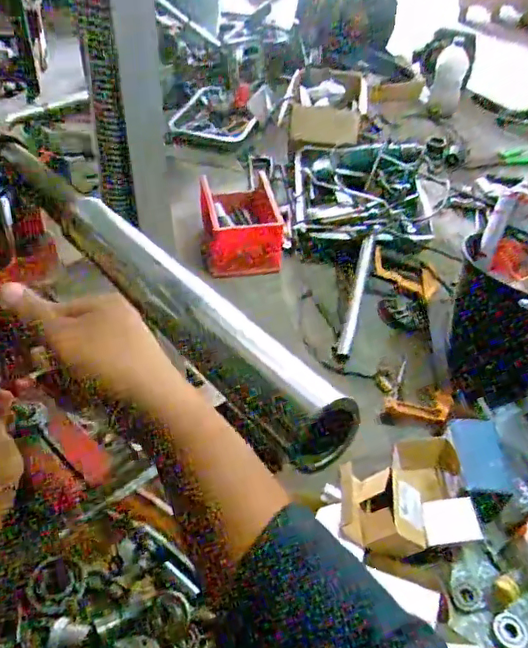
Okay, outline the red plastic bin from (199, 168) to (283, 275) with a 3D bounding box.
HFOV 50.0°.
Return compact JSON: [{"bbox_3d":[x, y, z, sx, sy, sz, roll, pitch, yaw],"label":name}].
[{"bbox_3d":[-0.049,-0.216,1.168,0.156,0.100,0.253,-2,45,-8],"label":"red plastic bin"}]

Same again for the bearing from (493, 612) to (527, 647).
[{"bbox_3d":[0.298,0.373,0.687,0.038,0.007,0.041,-7,37,31],"label":"bearing"}]

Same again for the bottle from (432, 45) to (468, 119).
[{"bbox_3d":[0.534,-0.708,1.641,0.076,0.185,0.081,3,15,-3],"label":"bottle"}]

